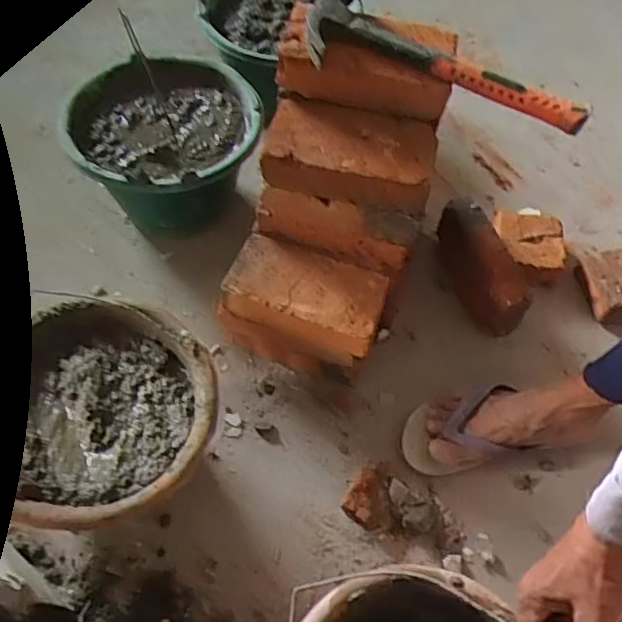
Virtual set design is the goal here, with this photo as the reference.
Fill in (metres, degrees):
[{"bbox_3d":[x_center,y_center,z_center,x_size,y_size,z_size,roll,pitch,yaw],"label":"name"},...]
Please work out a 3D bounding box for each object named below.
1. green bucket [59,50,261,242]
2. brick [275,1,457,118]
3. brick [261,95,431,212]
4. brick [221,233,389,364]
[{"bbox_3d":[-0.200,-0.212,0.895,0.227,0.196,0.232,2,59,-3],"label":"green bucket"},{"bbox_3d":[0.060,-0.276,0.667,0.183,0.072,0.078,7,58,2],"label":"brick"},{"bbox_3d":[0.042,-0.175,0.680,0.181,0.058,0.096,9,58,3],"label":"brick"},{"bbox_3d":[-0.006,-0.015,0.766,0.187,0.080,0.098,19,59,9],"label":"brick"}]

